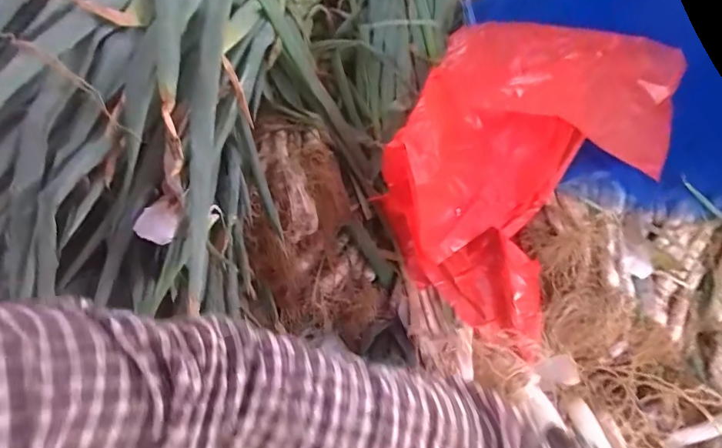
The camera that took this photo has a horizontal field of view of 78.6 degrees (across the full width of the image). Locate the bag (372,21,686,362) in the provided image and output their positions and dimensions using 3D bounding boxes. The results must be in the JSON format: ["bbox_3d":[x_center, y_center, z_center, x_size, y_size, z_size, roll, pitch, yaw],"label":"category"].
[{"bbox_3d":[0.257,-0.109,0.723,0.363,0.238,0.455,27,56,24],"label":"bag"}]

